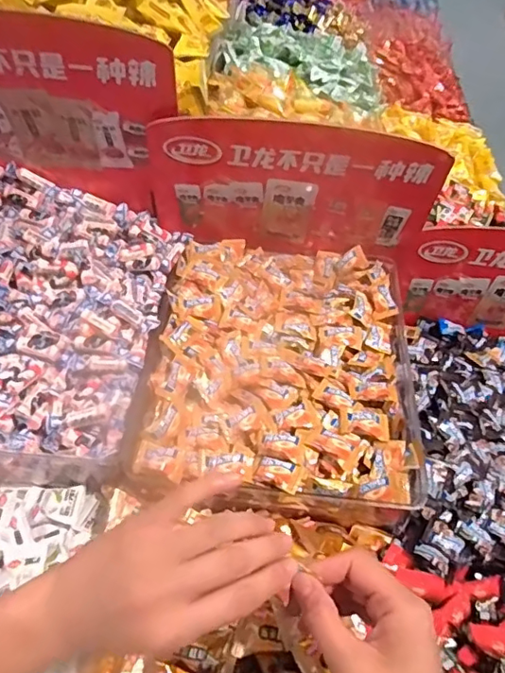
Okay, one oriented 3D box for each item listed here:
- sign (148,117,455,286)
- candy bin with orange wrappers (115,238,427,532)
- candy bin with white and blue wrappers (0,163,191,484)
[{"bbox_3d":[0.046,-0.144,0.552,0.295,0.175,0.010,10,59,-6],"label":"sign"},{"bbox_3d":[0.030,0.028,0.532,0.248,0.069,0.294,6,48,2],"label":"candy bin with orange wrappers"},{"bbox_3d":[-0.211,-0.017,0.520,0.235,0.138,0.284,8,48,3],"label":"candy bin with white and blue wrappers"}]

